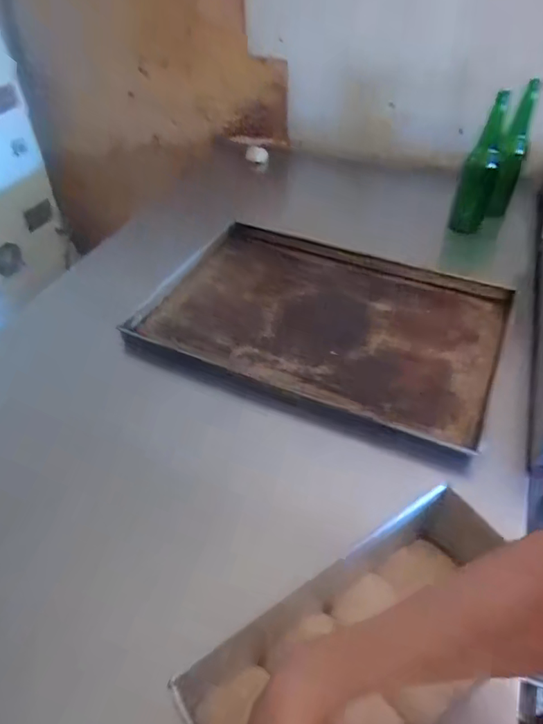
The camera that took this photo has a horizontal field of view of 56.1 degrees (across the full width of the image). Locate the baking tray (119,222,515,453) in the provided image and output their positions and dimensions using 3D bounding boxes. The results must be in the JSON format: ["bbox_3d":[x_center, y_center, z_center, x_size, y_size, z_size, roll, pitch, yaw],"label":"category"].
[{"bbox_3d":[0.090,-0.080,0.931,0.626,0.044,0.422,16,46,16],"label":"baking tray"}]

